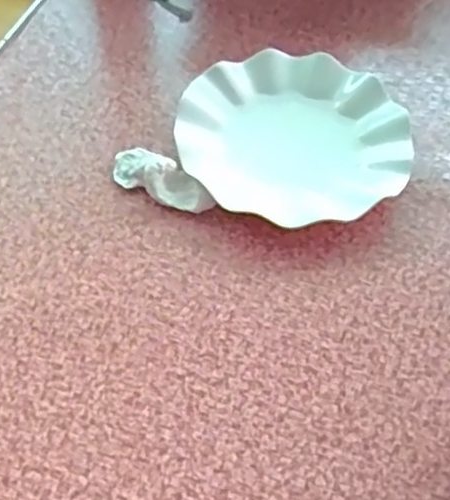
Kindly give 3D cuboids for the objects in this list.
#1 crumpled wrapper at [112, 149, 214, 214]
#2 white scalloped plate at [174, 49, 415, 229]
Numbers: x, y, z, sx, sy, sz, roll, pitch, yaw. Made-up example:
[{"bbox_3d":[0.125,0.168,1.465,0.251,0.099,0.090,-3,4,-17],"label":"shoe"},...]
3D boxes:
[{"bbox_3d":[-0.049,-0.054,0.491,0.088,0.023,0.030,31,59,18],"label":"crumpled wrapper"},{"bbox_3d":[0.056,-0.095,0.519,0.181,0.027,0.164,6,55,2],"label":"white scalloped plate"}]

